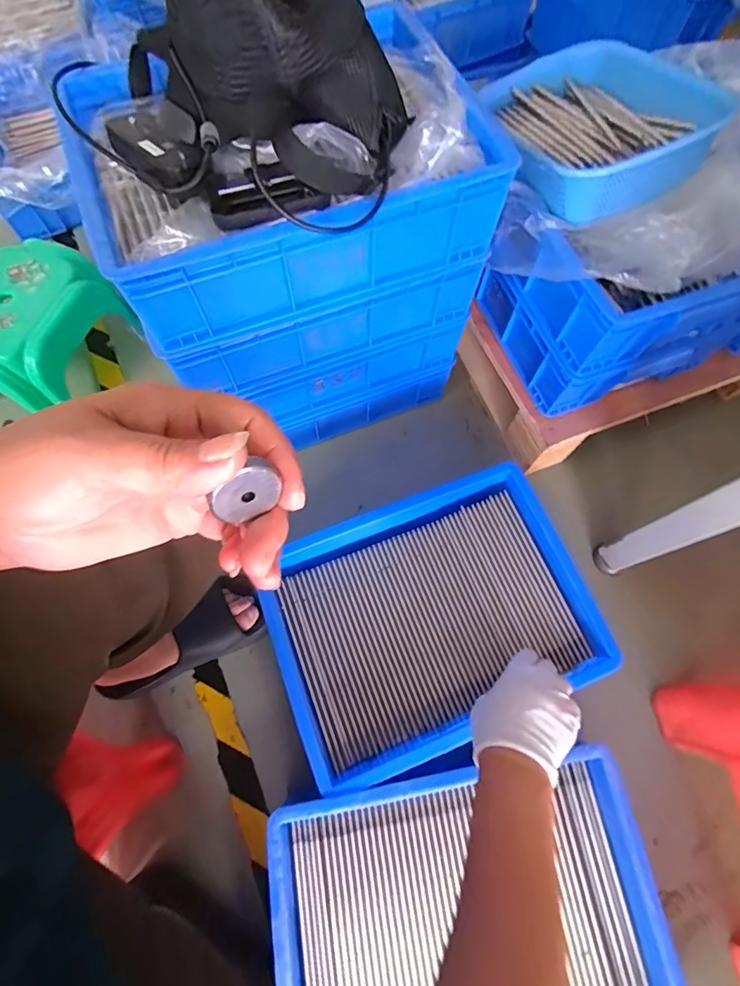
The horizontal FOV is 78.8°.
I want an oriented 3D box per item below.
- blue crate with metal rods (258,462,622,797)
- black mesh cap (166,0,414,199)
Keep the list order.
[{"bbox_3d":[0.080,0.164,0.610,0.412,0.061,0.297,-21,72,-8],"label":"blue crate with metal rods"},{"bbox_3d":[-0.090,-0.408,0.401,0.211,0.116,0.262,-13,71,-6],"label":"black mesh cap"}]

